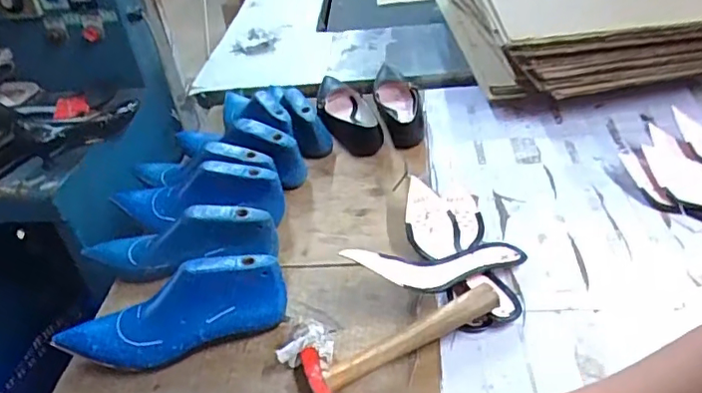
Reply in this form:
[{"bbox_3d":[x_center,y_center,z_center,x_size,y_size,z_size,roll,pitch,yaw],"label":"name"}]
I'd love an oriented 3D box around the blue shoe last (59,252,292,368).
[{"bbox_3d":[-0.204,0.135,0.633,0.255,0.095,0.064,-11,37,-6],"label":"blue shoe last"}]

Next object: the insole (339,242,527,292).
[{"bbox_3d":[0.109,0.080,0.665,0.240,0.029,0.061,-2,34,-22],"label":"insole"}]

